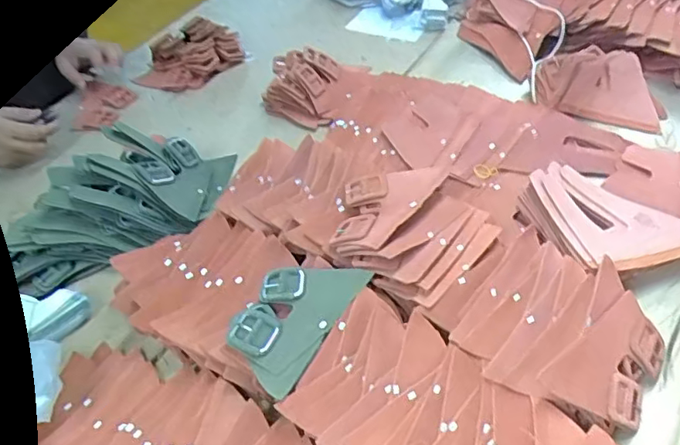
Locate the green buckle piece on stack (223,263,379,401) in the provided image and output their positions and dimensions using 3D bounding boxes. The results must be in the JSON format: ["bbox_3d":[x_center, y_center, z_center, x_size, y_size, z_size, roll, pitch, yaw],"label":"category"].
[{"bbox_3d":[-0.052,0.095,0.614,0.094,0.018,0.160,23,54,25],"label":"green buckle piece on stack"}]

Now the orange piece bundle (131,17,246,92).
[{"bbox_3d":[-0.268,-0.297,1.038,0.194,0.081,0.098,-23,50,-17],"label":"orange piece bundle"}]

